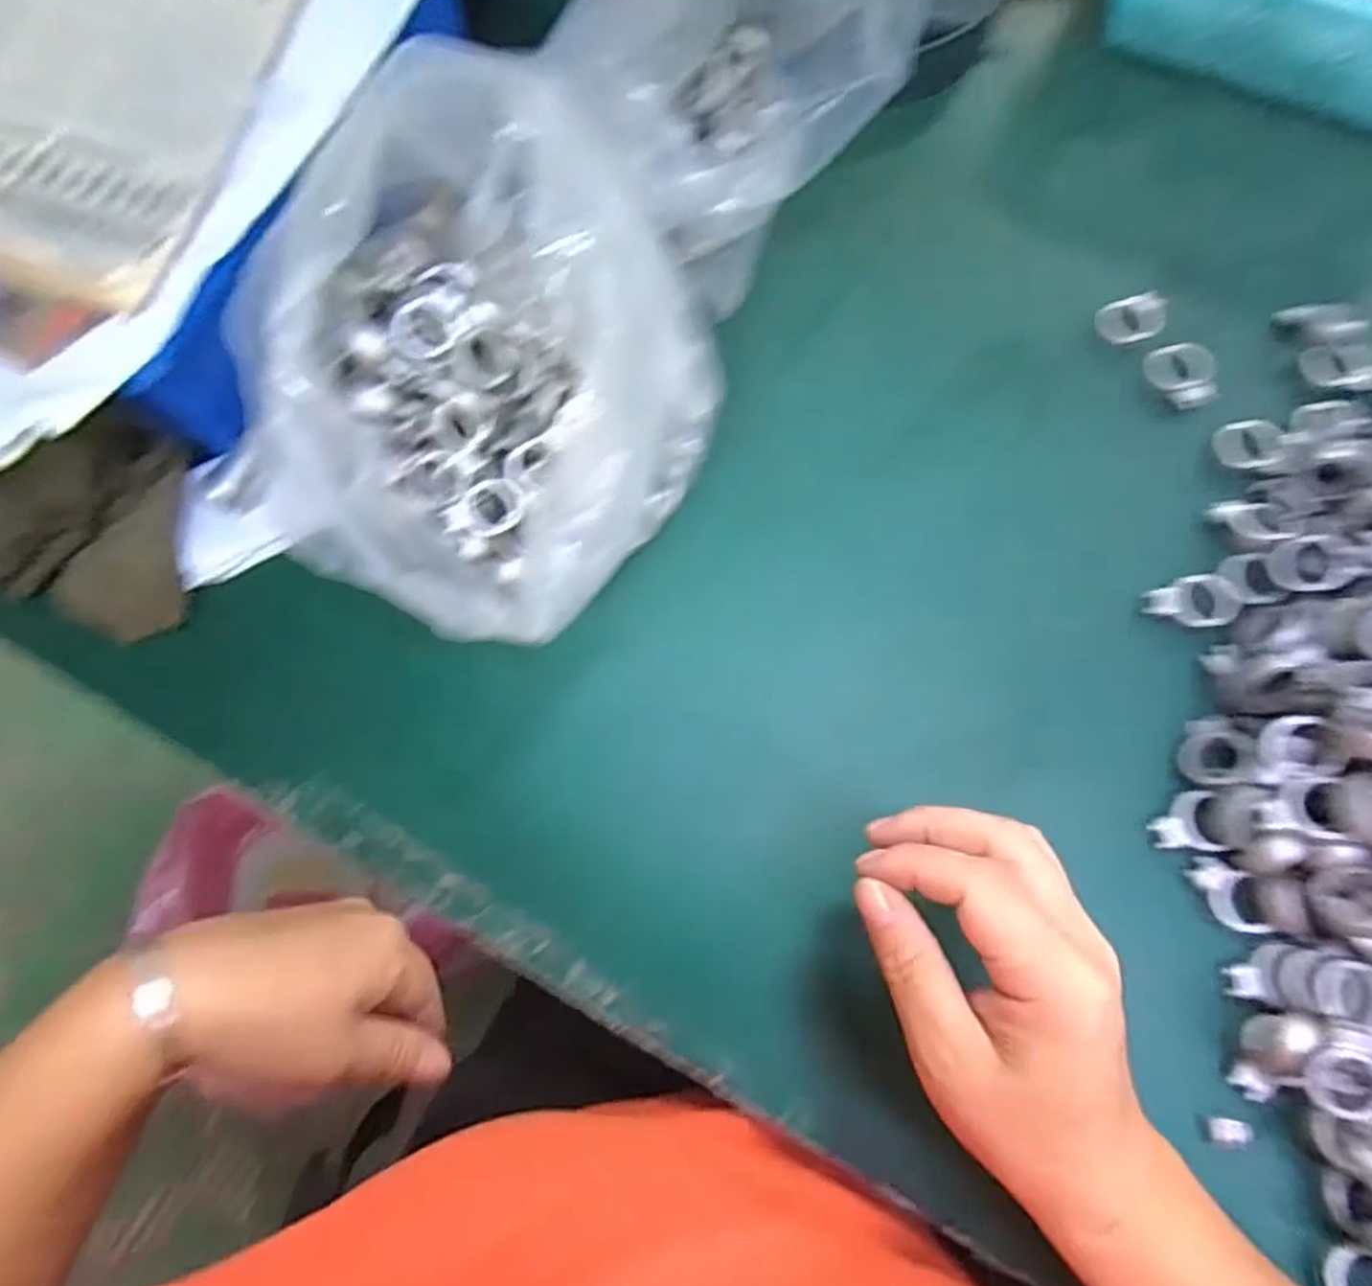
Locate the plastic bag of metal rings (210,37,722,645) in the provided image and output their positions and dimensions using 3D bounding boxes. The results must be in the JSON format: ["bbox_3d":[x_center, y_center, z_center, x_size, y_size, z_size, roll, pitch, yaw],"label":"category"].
[{"bbox_3d":[-0.089,-0.111,0.331,0.179,0.133,0.205,29,77,10],"label":"plastic bag of metal rings"}]

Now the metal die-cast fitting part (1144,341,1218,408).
[{"bbox_3d":[0.256,-0.137,0.388,0.032,0.011,0.032,-1,74,2],"label":"metal die-cast fitting part"}]

